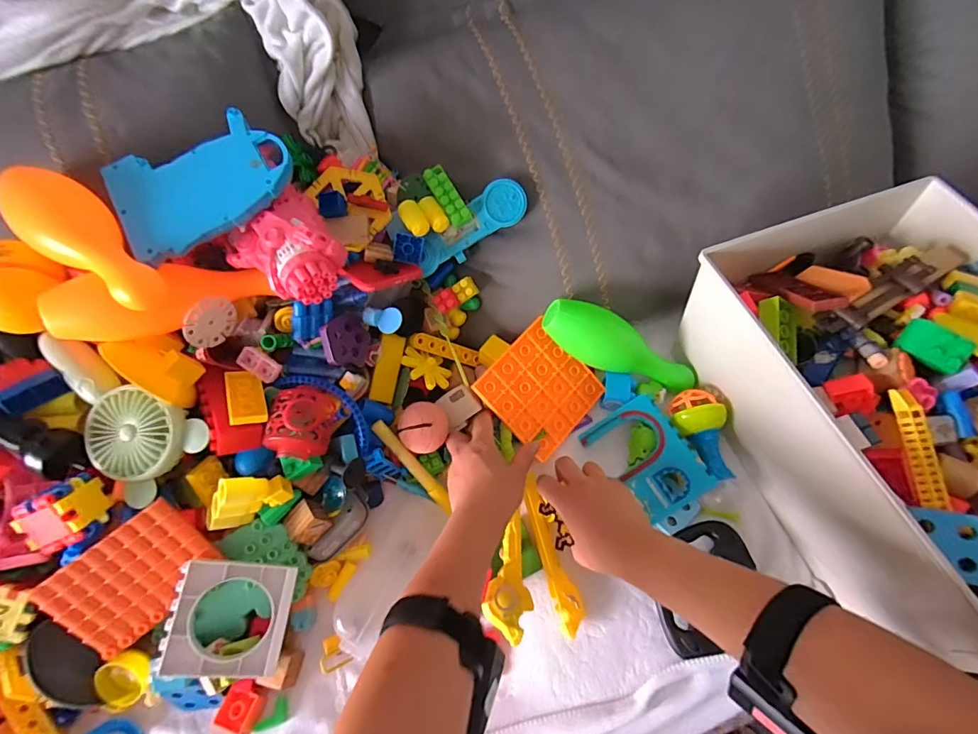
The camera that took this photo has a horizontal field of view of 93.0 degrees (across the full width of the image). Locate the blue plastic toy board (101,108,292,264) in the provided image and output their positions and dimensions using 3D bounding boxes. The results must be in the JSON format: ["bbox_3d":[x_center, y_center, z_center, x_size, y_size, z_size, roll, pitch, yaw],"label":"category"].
[{"bbox_3d":[-0.256,-0.165,0.415,0.150,0.031,0.113,-27,67,-11],"label":"blue plastic toy board"}]

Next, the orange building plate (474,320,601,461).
[{"bbox_3d":[0.063,0.026,0.556,0.122,0.005,0.125,-46,101,-17],"label":"orange building plate"}]

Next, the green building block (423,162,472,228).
[{"bbox_3d":[-0.046,-0.191,0.519,0.025,0.010,0.073,-30,87,-12],"label":"green building block"}]

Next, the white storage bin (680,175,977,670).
[{"bbox_3d":[0.416,0.025,0.467,0.291,0.150,0.424,-20,65,-8],"label":"white storage bin"}]

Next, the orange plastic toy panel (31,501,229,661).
[{"bbox_3d":[-0.324,0.193,0.424,0.122,0.009,0.089,-38,106,-13],"label":"orange plastic toy panel"}]

